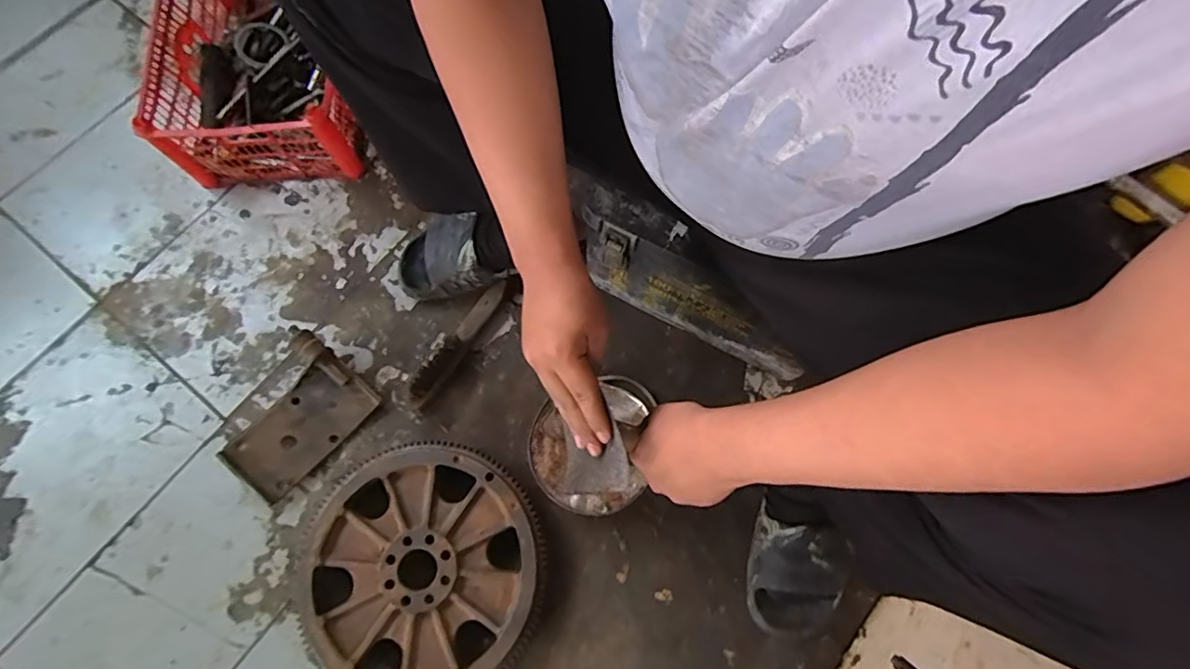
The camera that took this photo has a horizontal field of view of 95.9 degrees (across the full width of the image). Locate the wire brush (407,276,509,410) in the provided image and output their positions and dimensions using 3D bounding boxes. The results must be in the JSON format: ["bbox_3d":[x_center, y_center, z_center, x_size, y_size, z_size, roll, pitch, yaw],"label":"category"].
[{"bbox_3d":[-0.205,0.011,0.808,0.037,0.035,0.230,32,72,8],"label":"wire brush"}]

